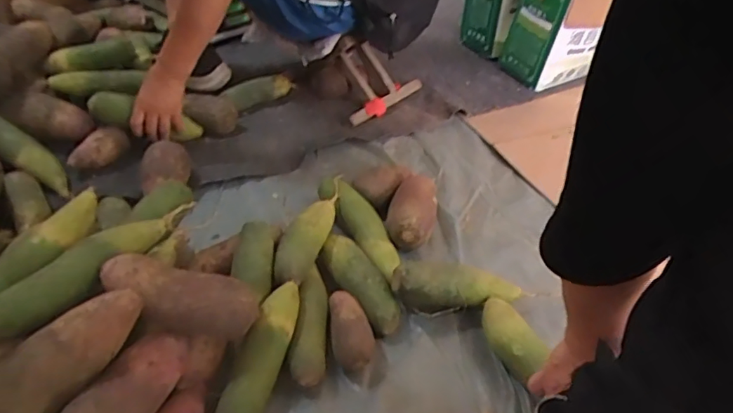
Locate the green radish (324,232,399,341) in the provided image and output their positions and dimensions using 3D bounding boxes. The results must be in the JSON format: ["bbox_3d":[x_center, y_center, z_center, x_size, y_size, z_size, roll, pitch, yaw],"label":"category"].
[{"bbox_3d":[-0.008,0.112,0.744,0.063,0.056,0.176,-16,45,-23],"label":"green radish"}]

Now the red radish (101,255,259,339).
[{"bbox_3d":[-0.212,0.102,0.589,0.168,0.054,0.071,23,37,-18],"label":"red radish"}]

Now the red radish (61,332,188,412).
[{"bbox_3d":[-0.235,0.185,0.521,0.064,0.056,0.149,12,26,8],"label":"red radish"}]

